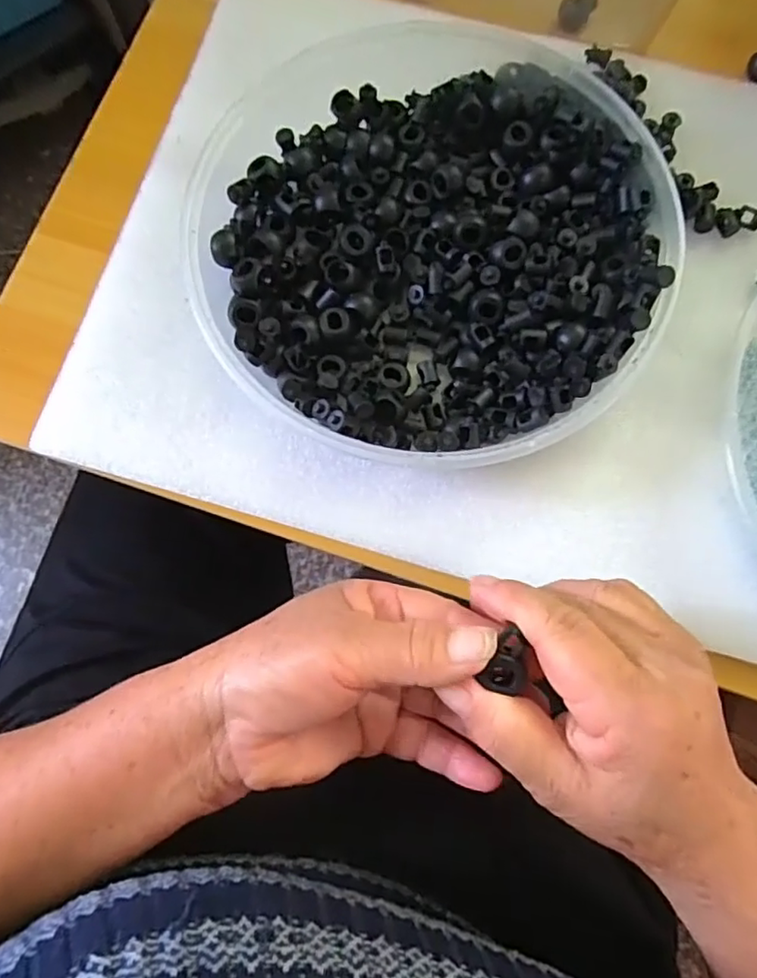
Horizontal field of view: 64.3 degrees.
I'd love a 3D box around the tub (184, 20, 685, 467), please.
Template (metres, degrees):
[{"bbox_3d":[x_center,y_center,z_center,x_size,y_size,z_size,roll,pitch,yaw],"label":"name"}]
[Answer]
[{"bbox_3d":[0.024,-0.138,0.318,0.252,0.052,0.255,0,71,1],"label":"tub"}]

